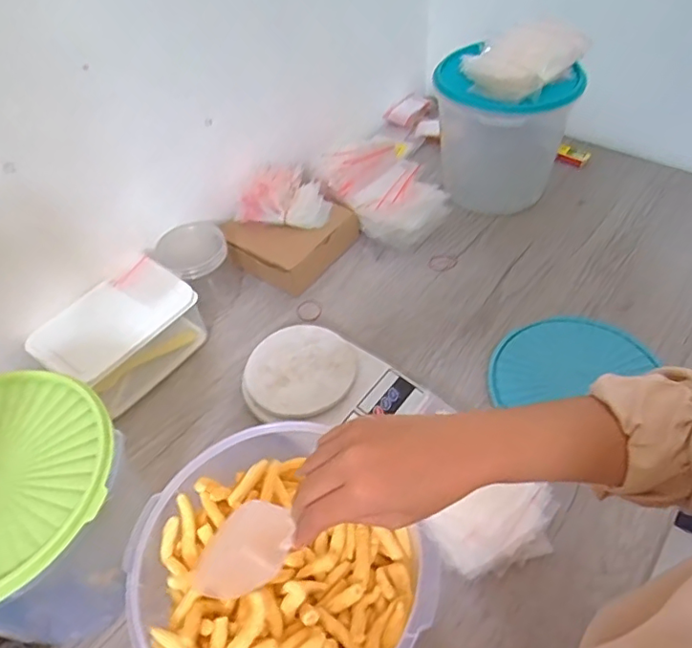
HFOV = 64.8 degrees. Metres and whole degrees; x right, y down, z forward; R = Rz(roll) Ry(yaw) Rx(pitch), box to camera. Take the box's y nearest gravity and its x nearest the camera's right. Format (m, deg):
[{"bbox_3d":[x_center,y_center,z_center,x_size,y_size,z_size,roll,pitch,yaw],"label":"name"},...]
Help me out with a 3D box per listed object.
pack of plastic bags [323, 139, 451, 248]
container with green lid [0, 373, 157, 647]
[{"bbox_3d":[0.068,-0.205,0.858,0.145,0.095,0.183,-33,54,-21],"label":"pack of plastic bags"},{"bbox_3d":[-0.291,0.182,0.506,0.212,0.184,0.202,5,50,10],"label":"container with green lid"}]

